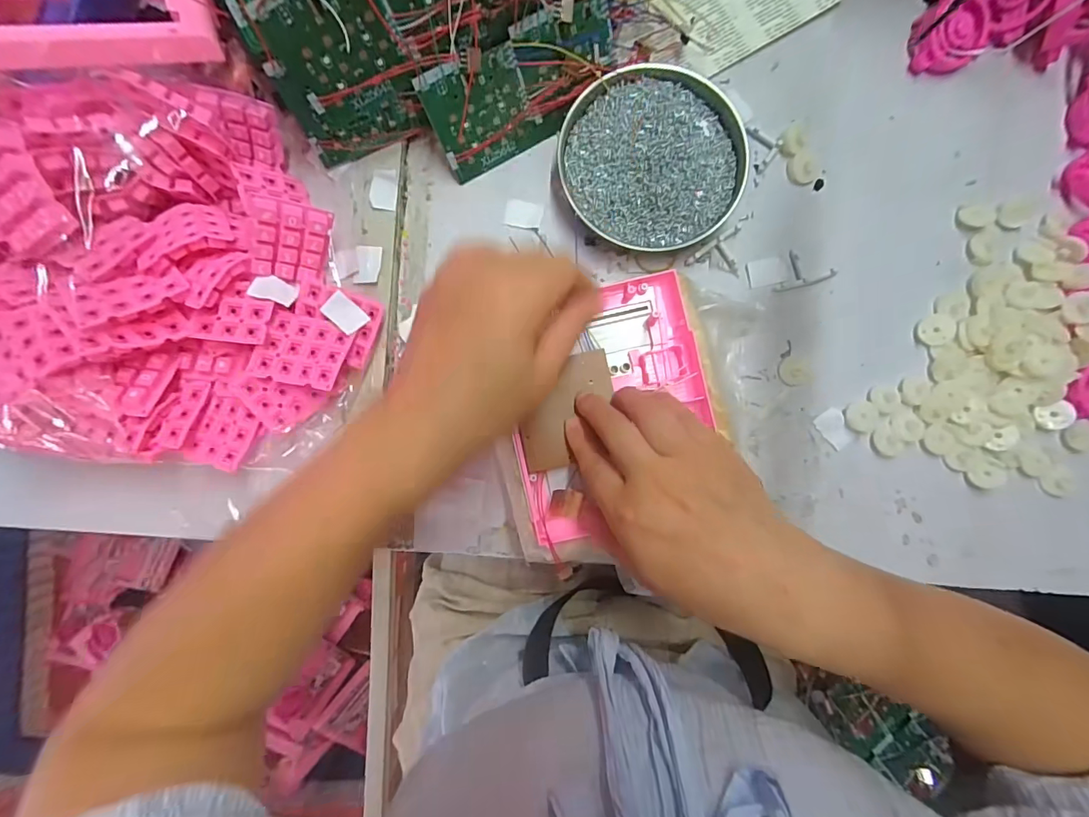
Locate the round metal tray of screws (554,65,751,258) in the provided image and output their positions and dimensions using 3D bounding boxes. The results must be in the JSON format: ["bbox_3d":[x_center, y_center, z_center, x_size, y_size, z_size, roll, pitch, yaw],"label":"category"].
[{"bbox_3d":[0.082,-0.185,0.348,0.130,0.020,0.132,0,88,1],"label":"round metal tray of screws"}]

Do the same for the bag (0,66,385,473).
[{"bbox_3d":[-0.250,-0.085,0.303,0.257,0.080,0.246,-1,88,1],"label":"bag"}]

